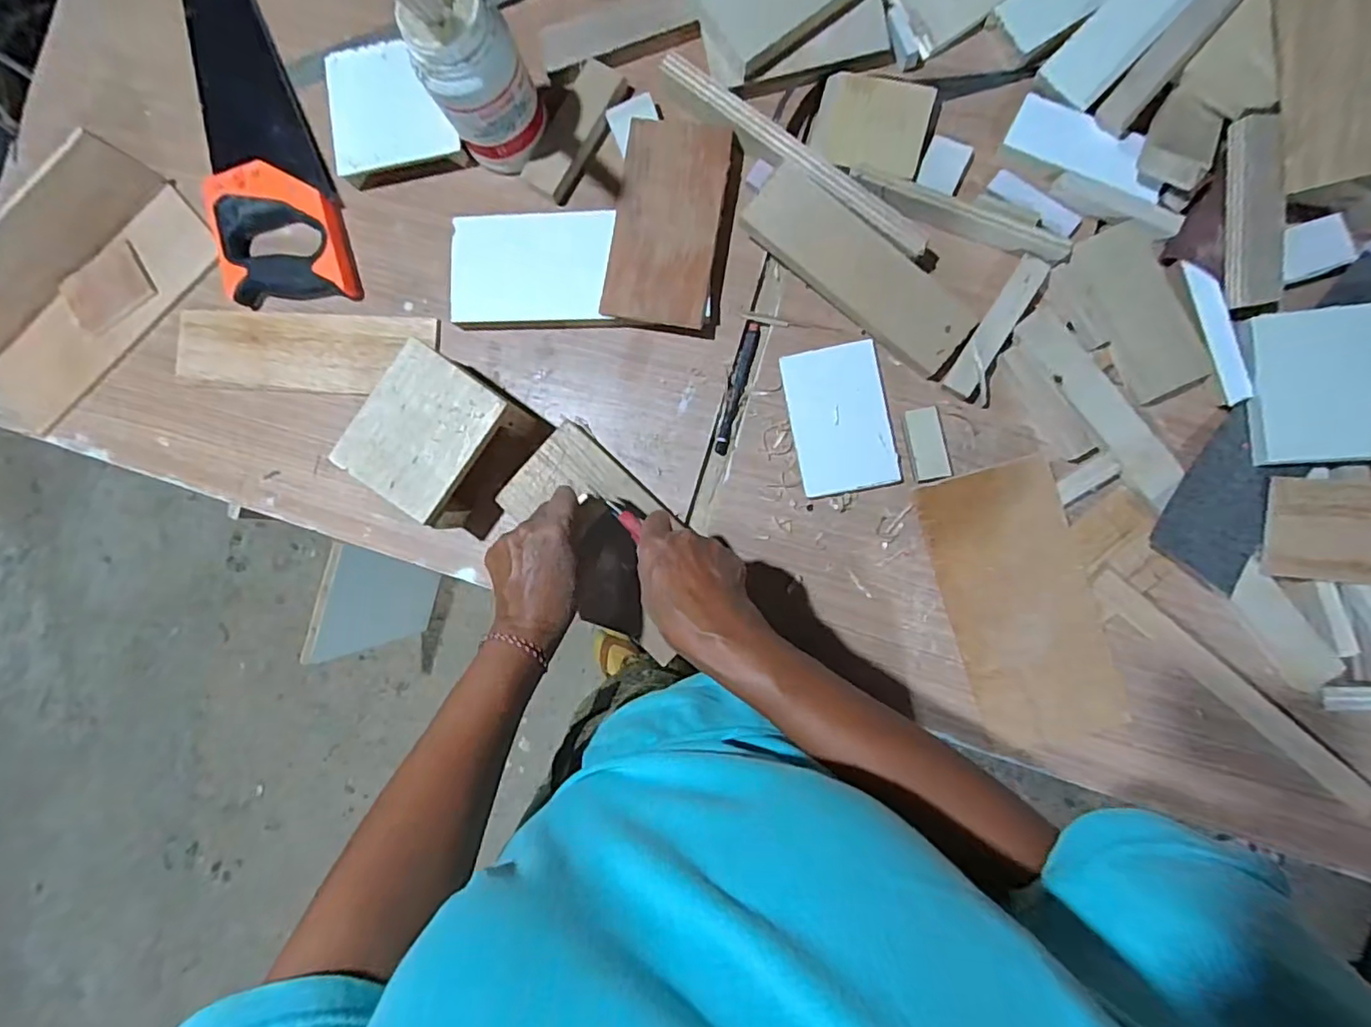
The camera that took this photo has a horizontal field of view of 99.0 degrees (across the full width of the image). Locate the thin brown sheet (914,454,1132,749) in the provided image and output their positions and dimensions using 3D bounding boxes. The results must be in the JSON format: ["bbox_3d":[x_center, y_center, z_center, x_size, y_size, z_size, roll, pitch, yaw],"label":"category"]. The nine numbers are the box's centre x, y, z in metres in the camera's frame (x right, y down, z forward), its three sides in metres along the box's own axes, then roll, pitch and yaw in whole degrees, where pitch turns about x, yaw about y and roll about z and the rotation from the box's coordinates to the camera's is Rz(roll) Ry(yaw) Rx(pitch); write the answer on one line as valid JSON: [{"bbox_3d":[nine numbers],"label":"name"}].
[{"bbox_3d":[0.268,0.071,0.467,0.106,0.010,0.216,-16,86,6],"label":"thin brown sheet"}]

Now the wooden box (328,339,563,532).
[{"bbox_3d":[-0.204,-0.061,0.502,0.118,0.066,0.121,35,92,7],"label":"wooden box"}]

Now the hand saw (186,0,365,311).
[{"bbox_3d":[-0.432,-0.433,0.559,0.115,0.024,0.506,-17,86,6],"label":"hand saw"}]

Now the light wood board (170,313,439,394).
[{"bbox_3d":[-0.358,-0.151,0.551,0.257,0.006,0.076,3,88,7],"label":"light wood board"}]

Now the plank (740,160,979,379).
[{"bbox_3d":[0.142,-0.200,0.476,0.199,0.025,0.067,39,92,6],"label":"plank"}]

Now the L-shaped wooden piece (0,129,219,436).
[{"bbox_3d":[-0.585,-0.212,0.552,0.126,0.067,0.265,43,93,6],"label":"L-shaped wooden piece"}]

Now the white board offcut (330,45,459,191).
[{"bbox_3d":[-0.268,-0.374,0.539,0.115,0.023,0.124,-8,87,6],"label":"white board offcut"}]

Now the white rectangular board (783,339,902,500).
[{"bbox_3d":[0.131,-0.080,0.494,0.079,0.007,0.123,-10,87,6],"label":"white rectangular board"}]

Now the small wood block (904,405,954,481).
[{"bbox_3d":[0.201,-0.058,0.484,0.030,0.005,0.058,-11,87,6],"label":"small wood block"}]

